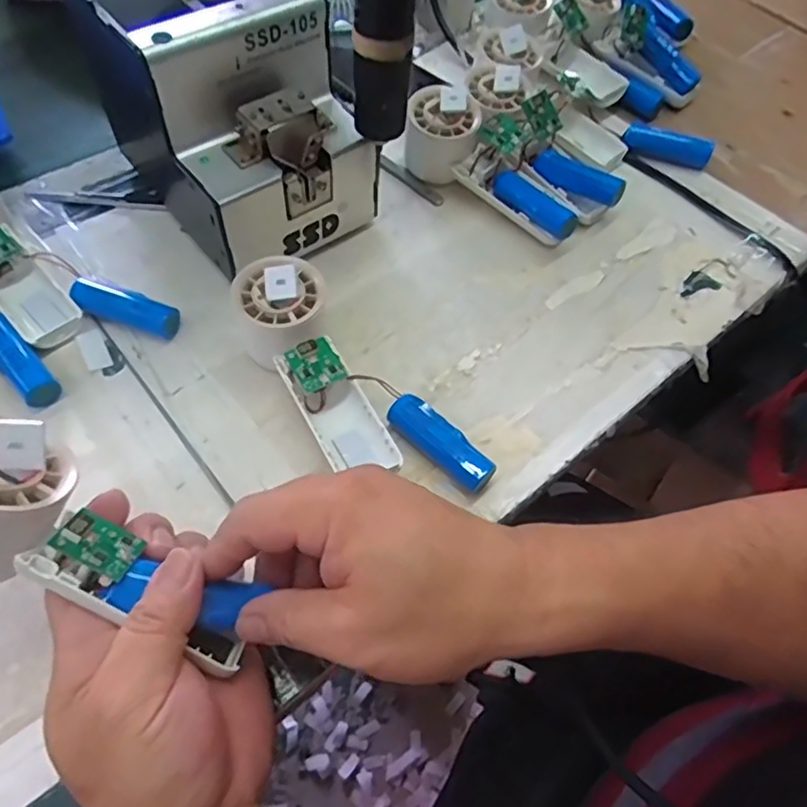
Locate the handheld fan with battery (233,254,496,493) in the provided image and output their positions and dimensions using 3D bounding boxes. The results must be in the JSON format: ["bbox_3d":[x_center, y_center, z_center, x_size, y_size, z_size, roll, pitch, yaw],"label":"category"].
[{"bbox_3d":[-0.035,-0.008,0.384,0.195,0.052,0.068,43,64,5],"label":"handheld fan with battery"}]

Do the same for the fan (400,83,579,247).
[{"bbox_3d":[0.071,-0.188,0.487,0.162,0.055,0.054,34,62,15],"label":"fan"}]

